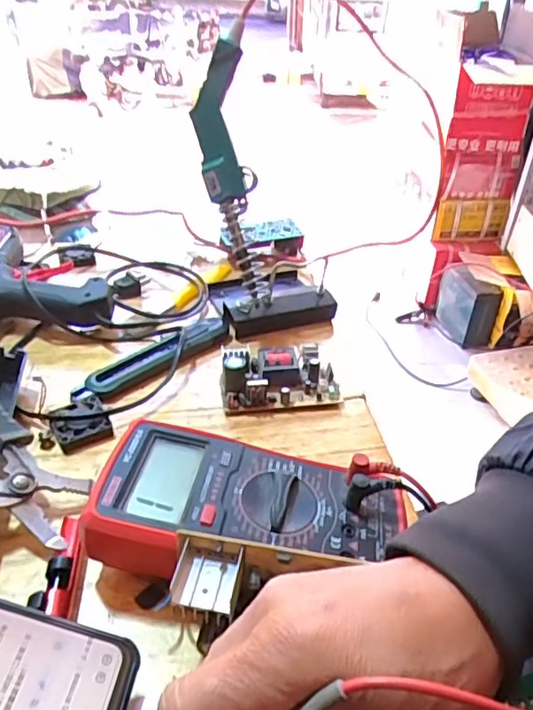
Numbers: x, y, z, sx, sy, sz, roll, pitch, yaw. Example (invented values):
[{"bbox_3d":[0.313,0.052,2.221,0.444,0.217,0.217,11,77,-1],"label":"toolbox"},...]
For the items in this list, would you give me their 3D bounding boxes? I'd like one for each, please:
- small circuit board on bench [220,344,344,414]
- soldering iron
[{"bbox_3d":[0.010,0.017,0.476,0.095,0.033,0.050,-5,36,-10],"label":"small circuit board on bench"},{"bbox_3d":[-0.034,-0.162,0.495,0.044,0.217,0.027,-10,12,-17],"label":"soldering iron"}]

